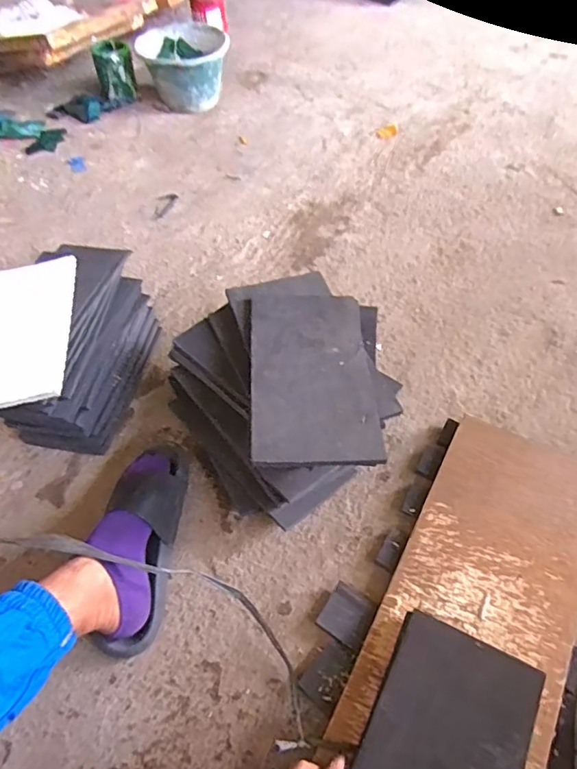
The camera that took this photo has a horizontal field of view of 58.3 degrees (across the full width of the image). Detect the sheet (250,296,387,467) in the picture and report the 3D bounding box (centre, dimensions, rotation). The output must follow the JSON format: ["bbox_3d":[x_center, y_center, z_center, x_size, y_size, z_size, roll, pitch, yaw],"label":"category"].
[{"bbox_3d":[0.032,-0.021,0.701,0.160,0.011,0.289,0,51,-4],"label":"sheet"}]

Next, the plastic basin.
[{"bbox_3d":[-0.291,-0.910,1.484,0.235,0.175,0.235,0,54,1],"label":"plastic basin"}]

